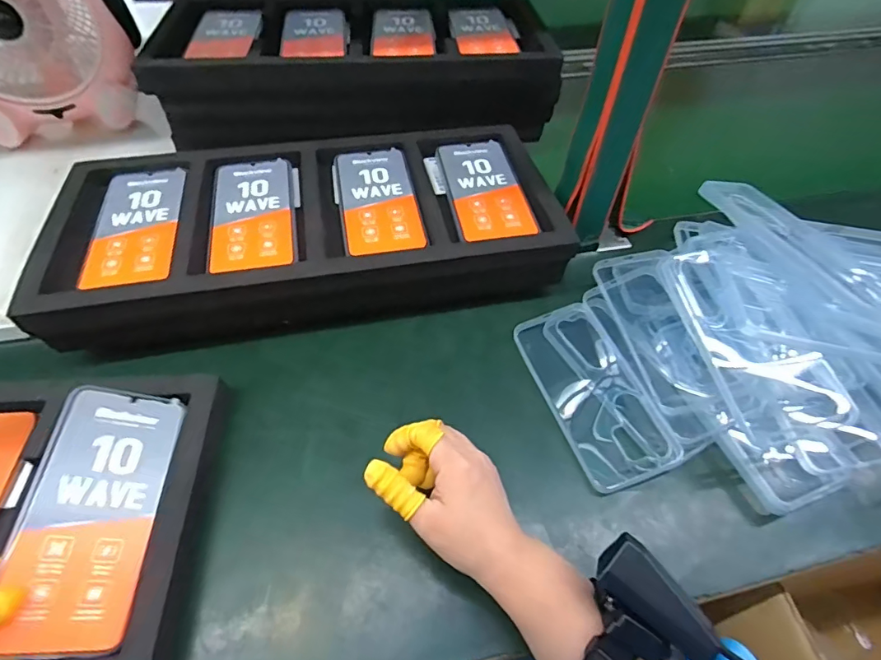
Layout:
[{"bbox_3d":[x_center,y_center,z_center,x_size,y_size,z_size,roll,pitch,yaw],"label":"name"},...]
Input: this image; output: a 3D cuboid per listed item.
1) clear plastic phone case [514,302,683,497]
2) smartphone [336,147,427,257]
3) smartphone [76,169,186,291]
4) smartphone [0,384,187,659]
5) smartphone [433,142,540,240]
[{"bbox_3d":[0.138,0.052,0.439,0.081,0.011,0.175,-22,54,-1],"label":"clear plastic phone case"},{"bbox_3d":[-0.065,-0.138,0.497,0.074,0.008,0.173,-8,52,-8],"label":"smartphone"},{"bbox_3d":[-0.294,-0.104,0.462,0.074,0.008,0.167,-9,52,-9],"label":"smartphone"},{"bbox_3d":[-0.239,0.123,0.331,0.076,0.004,0.170,17,53,-27],"label":"smartphone"},{"bbox_3d":[0.047,-0.153,0.511,0.073,0.012,0.169,-7,51,-8],"label":"smartphone"}]

